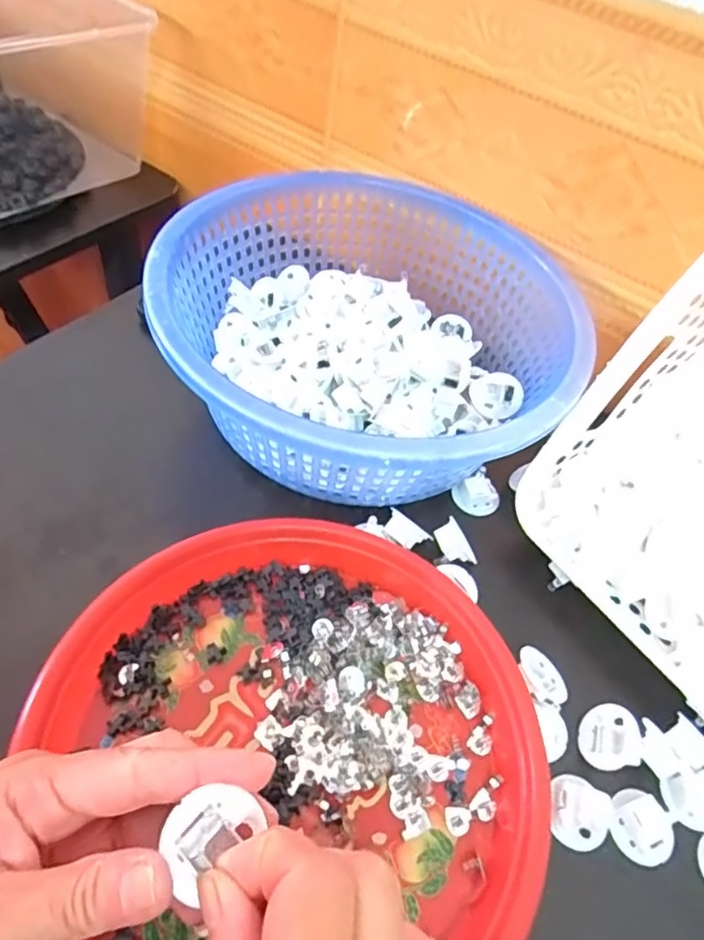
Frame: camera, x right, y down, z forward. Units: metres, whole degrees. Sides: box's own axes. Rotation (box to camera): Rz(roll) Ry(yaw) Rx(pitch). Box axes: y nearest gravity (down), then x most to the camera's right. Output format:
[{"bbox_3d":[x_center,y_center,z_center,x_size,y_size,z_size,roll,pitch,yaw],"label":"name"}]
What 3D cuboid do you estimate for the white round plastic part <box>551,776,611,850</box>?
[{"bbox_3d":[0.114,0.172,0.301,0.030,0.016,0.031,5,52,-6],"label":"white round plastic part"}]

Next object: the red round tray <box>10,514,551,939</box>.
[{"bbox_3d":[-0.025,0.123,0.295,0.234,0.049,0.220,2,58,-4],"label":"red round tray"}]

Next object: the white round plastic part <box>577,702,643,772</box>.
[{"bbox_3d":[0.139,0.145,0.323,0.030,0.013,0.032,-16,48,29],"label":"white round plastic part"}]

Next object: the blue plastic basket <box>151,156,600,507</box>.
[{"bbox_3d":[0.017,-0.099,0.420,0.266,0.114,0.282,5,52,-6],"label":"blue plastic basket"}]

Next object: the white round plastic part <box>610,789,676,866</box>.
[{"bbox_3d":[0.145,0.179,0.301,0.027,0.012,0.031,-27,62,-27],"label":"white round plastic part"}]

